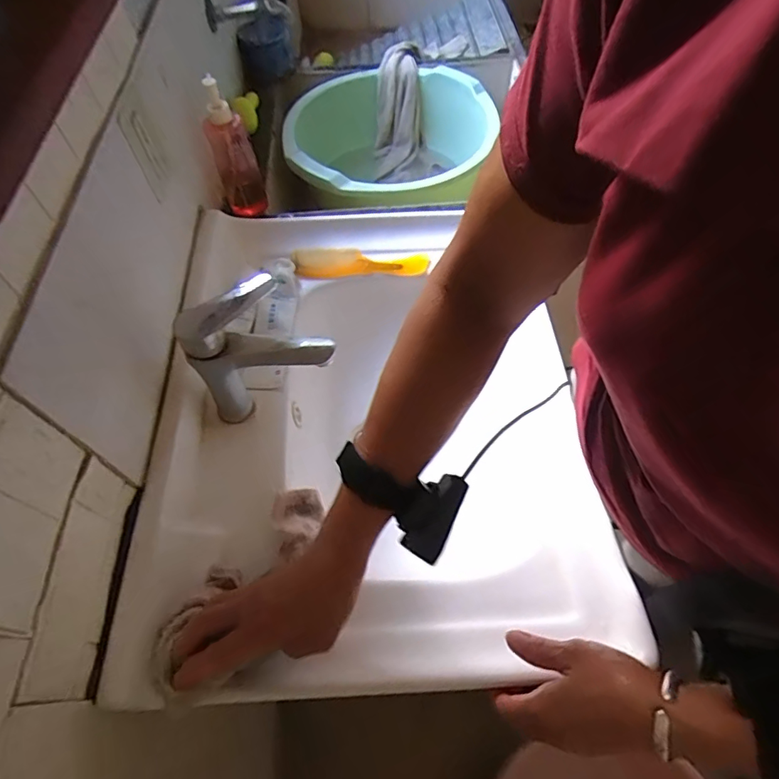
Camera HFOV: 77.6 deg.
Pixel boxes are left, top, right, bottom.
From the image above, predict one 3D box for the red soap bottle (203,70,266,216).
[{"bbox_3d":[-0.225,-0.337,0.709,0.060,0.180,0.053,-18,59,-10],"label":"red soap bottle"}]

